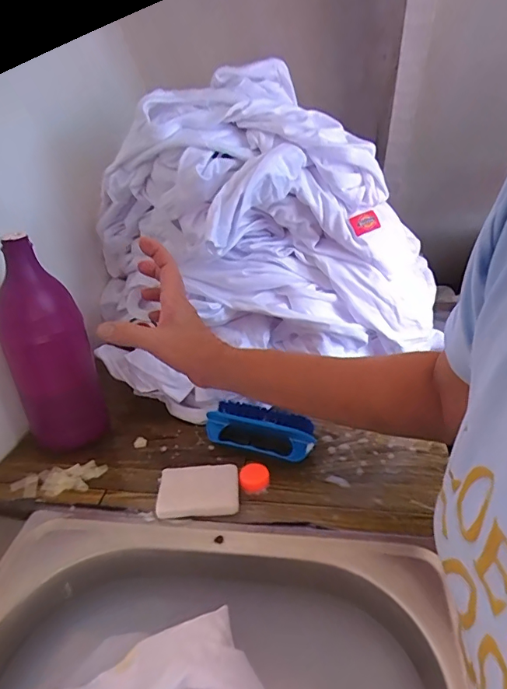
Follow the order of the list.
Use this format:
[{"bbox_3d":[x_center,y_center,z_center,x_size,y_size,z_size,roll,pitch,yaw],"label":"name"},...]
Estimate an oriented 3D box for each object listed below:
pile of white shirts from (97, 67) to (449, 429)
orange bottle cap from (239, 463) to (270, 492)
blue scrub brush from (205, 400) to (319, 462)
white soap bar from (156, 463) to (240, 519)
[{"bbox_3d":[-0.010,-0.146,0.610,0.374,0.332,0.311,-10,28,-12],"label":"pile of white shirts"},{"bbox_3d":[0.001,0.140,0.503,0.031,0.013,0.032,-3,28,1],"label":"orange bottle cap"},{"bbox_3d":[0.005,0.099,0.543,0.126,0.047,0.039,7,29,19],"label":"blue scrub brush"},{"bbox_3d":[-0.055,0.148,0.490,0.079,0.017,0.060,-4,28,-2],"label":"white soap bar"}]

